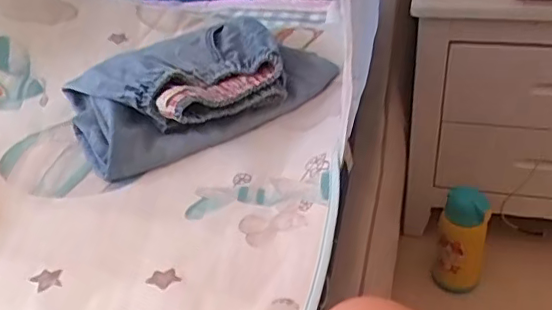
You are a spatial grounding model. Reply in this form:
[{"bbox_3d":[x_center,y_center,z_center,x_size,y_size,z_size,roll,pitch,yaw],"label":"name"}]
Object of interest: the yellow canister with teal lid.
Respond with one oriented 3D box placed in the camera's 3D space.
[{"bbox_3d":[0.323,0.148,1.013,0.081,0.202,0.069,8,38,17],"label":"yellow canister with teal lid"}]

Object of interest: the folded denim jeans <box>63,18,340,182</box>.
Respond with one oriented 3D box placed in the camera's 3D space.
[{"bbox_3d":[-0.110,-0.090,0.731,0.297,0.067,0.197,-26,41,-26],"label":"folded denim jeans"}]

